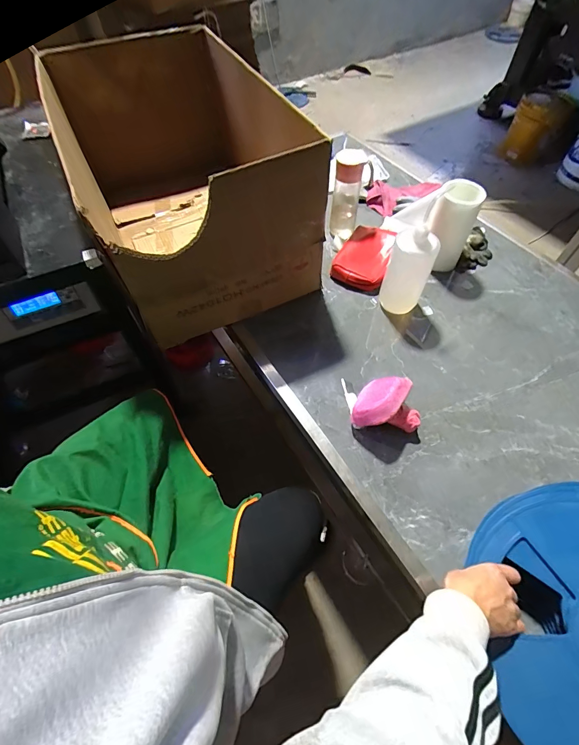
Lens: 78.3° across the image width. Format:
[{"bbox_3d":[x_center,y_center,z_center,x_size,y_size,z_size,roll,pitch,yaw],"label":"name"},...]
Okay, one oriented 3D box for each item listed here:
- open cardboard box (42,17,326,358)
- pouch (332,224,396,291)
[{"bbox_3d":[-0.254,-0.425,0.802,0.381,0.336,0.631,-26,62,-15],"label":"open cardboard box"},{"bbox_3d":[0.184,-0.282,0.869,0.131,0.053,0.173,18,60,11],"label":"pouch"}]

